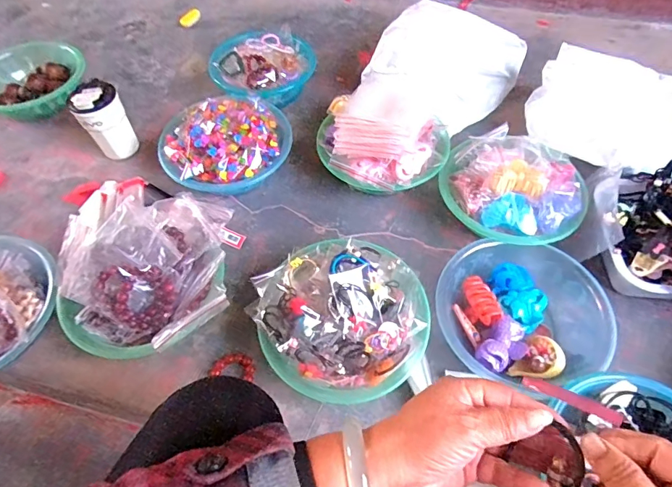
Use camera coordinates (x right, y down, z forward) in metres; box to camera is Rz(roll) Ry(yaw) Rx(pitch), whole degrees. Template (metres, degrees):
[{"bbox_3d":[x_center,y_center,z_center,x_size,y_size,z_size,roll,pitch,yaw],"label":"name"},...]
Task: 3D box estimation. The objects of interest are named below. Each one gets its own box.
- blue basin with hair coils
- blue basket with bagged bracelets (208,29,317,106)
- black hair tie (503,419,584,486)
[{"bbox_3d":[0.263,0.100,0.626,0.221,0.064,0.212,-1,56,1],"label":"blue basin with hair coils"},{"bbox_3d":[-0.157,-0.381,0.926,0.219,0.079,0.205,-1,56,1],"label":"blue basket with bagged bracelets"},{"bbox_3d":[0.142,0.160,0.296,0.042,0.011,0.076,28,106,18],"label":"black hair tie"}]

